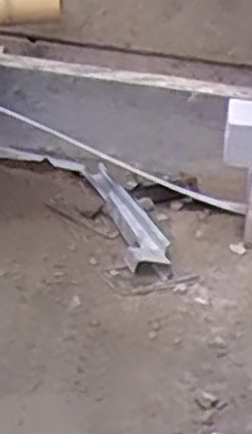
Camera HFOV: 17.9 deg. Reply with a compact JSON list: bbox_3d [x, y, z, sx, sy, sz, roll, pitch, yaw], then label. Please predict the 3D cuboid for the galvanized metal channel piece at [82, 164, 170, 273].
[{"bbox_3d":[0.005,-0.012,1.840,0.119,0.052,0.496,0,23,-15],"label":"galvanized metal channel piece"}]

